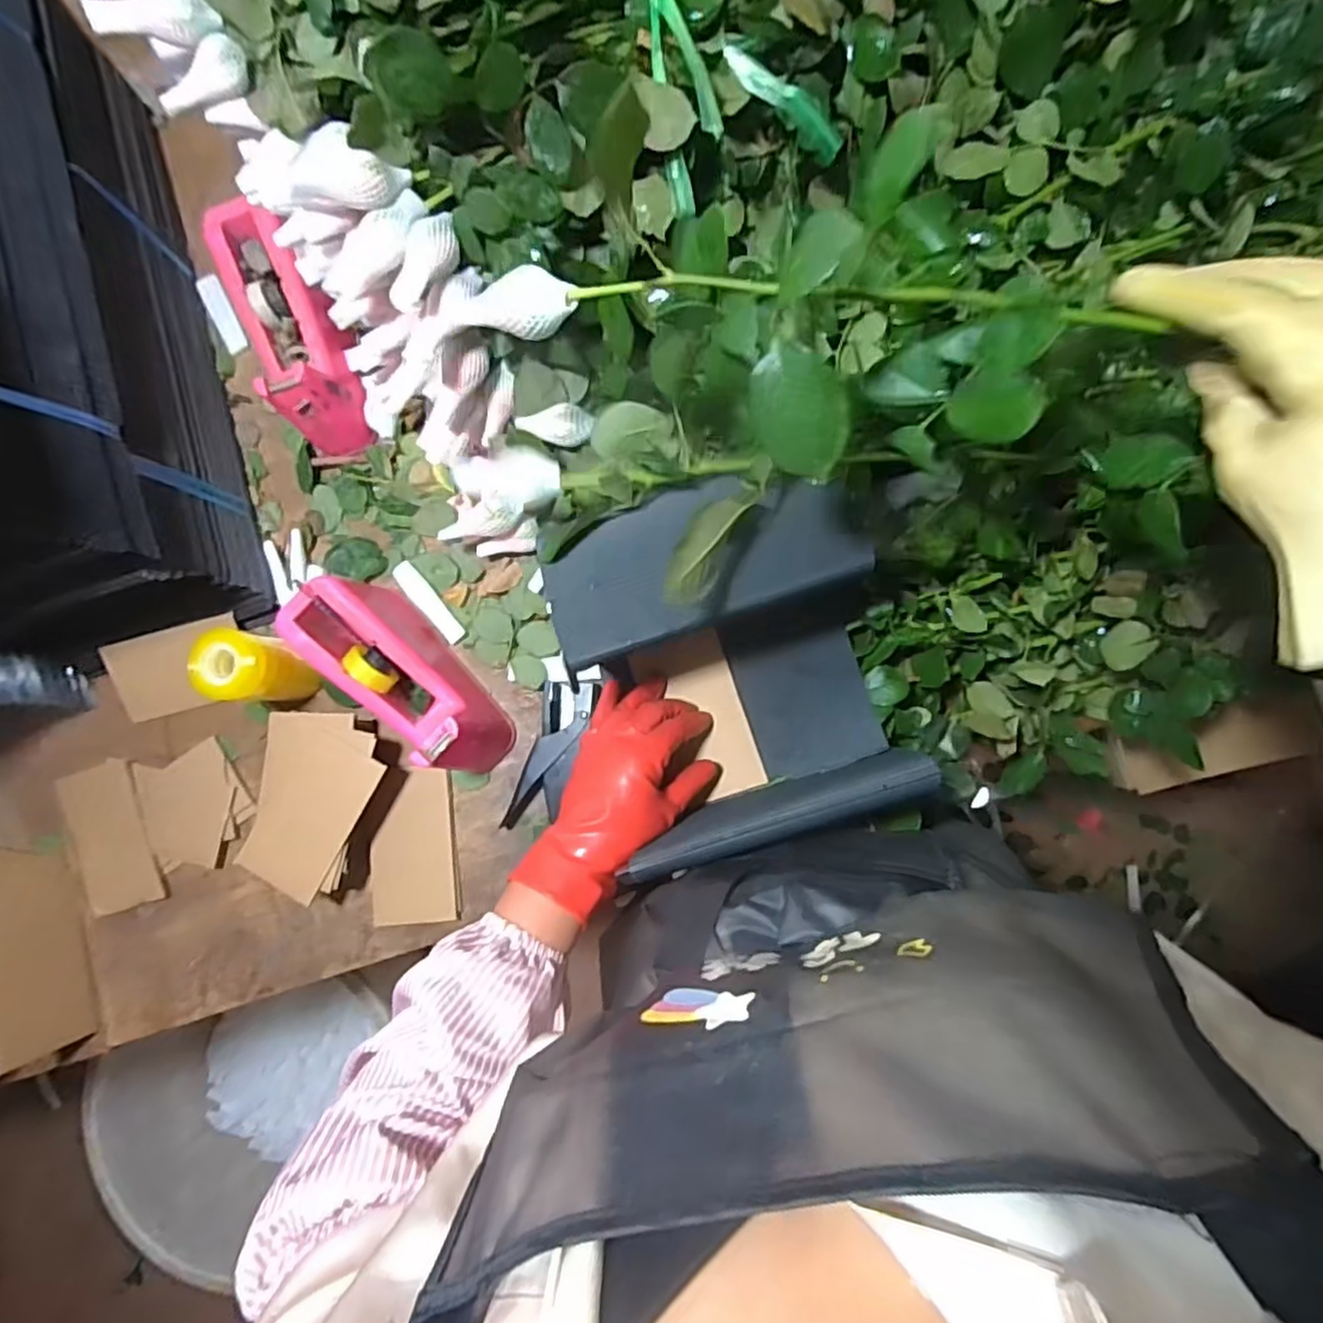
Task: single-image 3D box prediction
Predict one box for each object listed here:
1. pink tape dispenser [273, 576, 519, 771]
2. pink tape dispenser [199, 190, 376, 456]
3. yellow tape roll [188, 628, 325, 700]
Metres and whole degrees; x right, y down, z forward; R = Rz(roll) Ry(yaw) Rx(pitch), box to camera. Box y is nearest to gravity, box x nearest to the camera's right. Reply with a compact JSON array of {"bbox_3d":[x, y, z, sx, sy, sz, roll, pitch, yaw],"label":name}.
[{"bbox_3d":[-0.224,0.014,0.583,0.077,0.099,0.195,-44,83,1],"label":"pink tape dispenser"},{"bbox_3d":[-0.337,-0.302,0.597,0.082,0.085,0.220,-22,100,3],"label":"pink tape dispenser"},{"bbox_3d":[-0.358,0.005,0.597,0.053,0.099,0.063,4,86,5],"label":"yellow tape roll"}]

